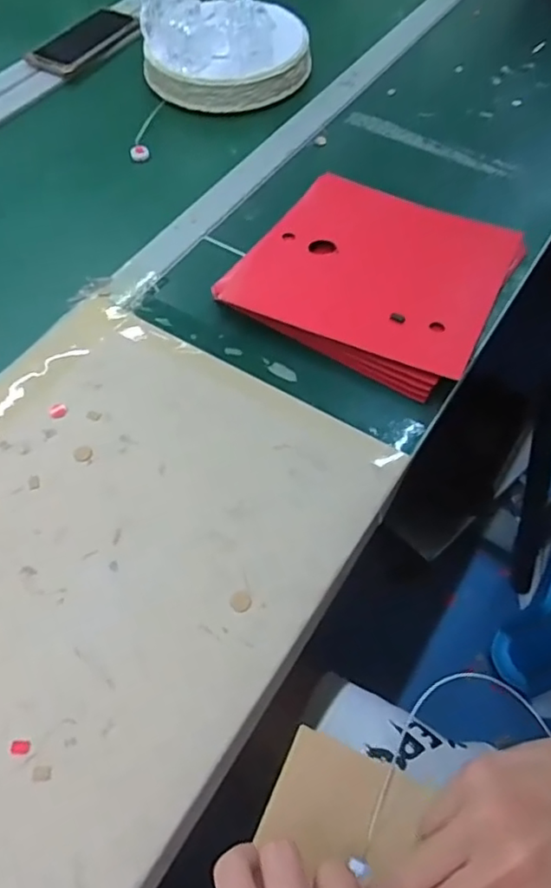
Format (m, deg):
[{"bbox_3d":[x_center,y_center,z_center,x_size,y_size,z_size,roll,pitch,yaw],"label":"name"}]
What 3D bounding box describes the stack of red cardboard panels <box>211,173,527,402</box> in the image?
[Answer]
[{"bbox_3d":[0.096,-0.167,0.563,0.226,0.023,0.226,26,61,17],"label":"stack of red cardboard panels"}]

